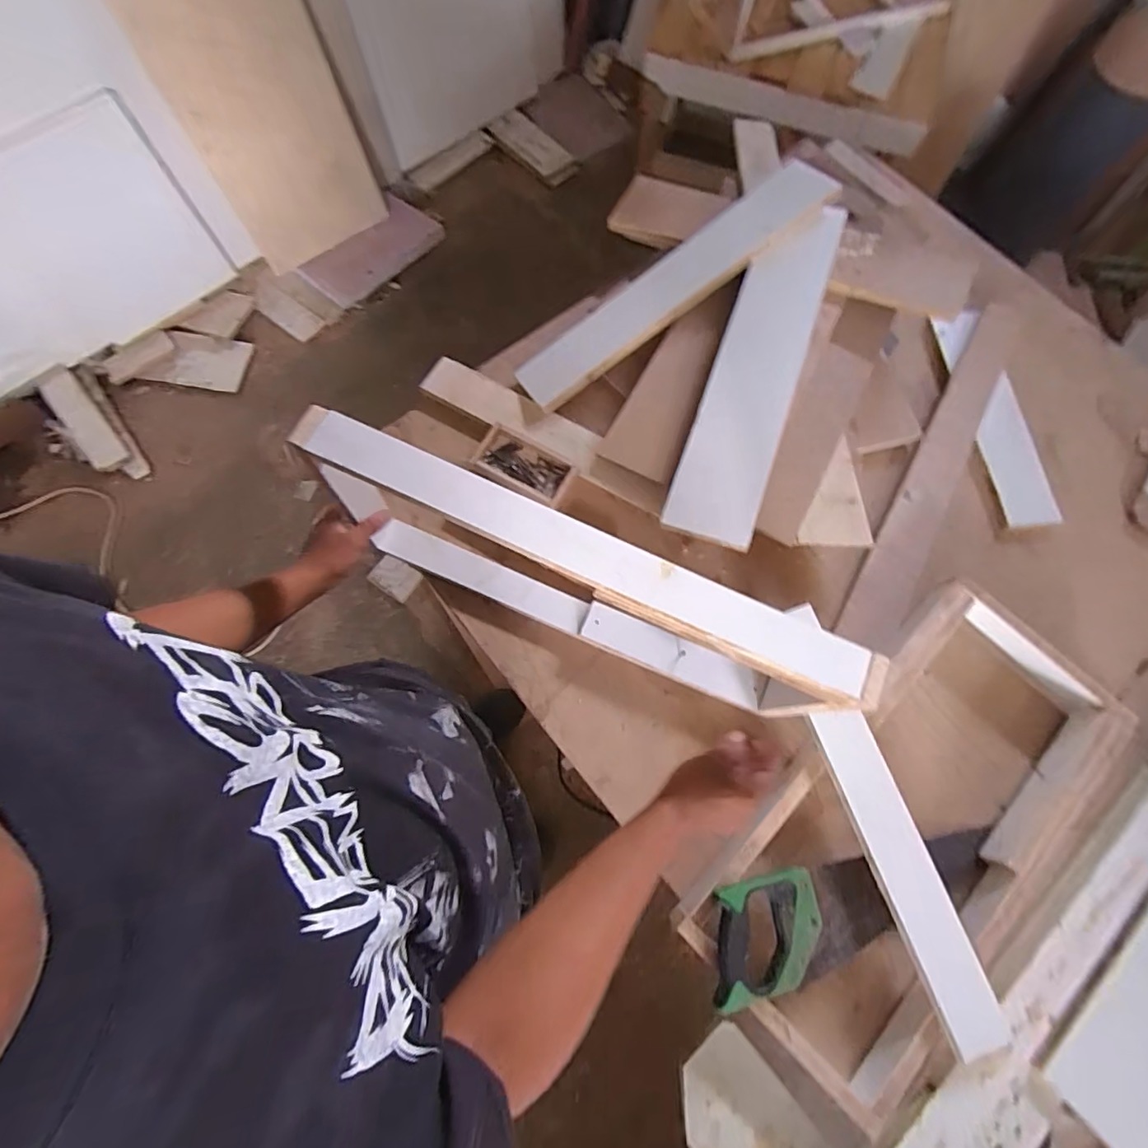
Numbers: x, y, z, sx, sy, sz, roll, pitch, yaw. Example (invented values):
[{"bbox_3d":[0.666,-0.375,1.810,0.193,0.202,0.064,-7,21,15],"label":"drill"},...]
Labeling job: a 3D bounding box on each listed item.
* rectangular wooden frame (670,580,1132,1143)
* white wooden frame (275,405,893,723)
[{"bbox_3d":[0.444,0.319,0.698,0.622,0.062,0.318,-42,80,-15],"label":"rectangular wooden frame"},{"bbox_3d":[0.003,0.016,0.626,0.578,0.269,0.054,24,72,6],"label":"white wooden frame"}]

